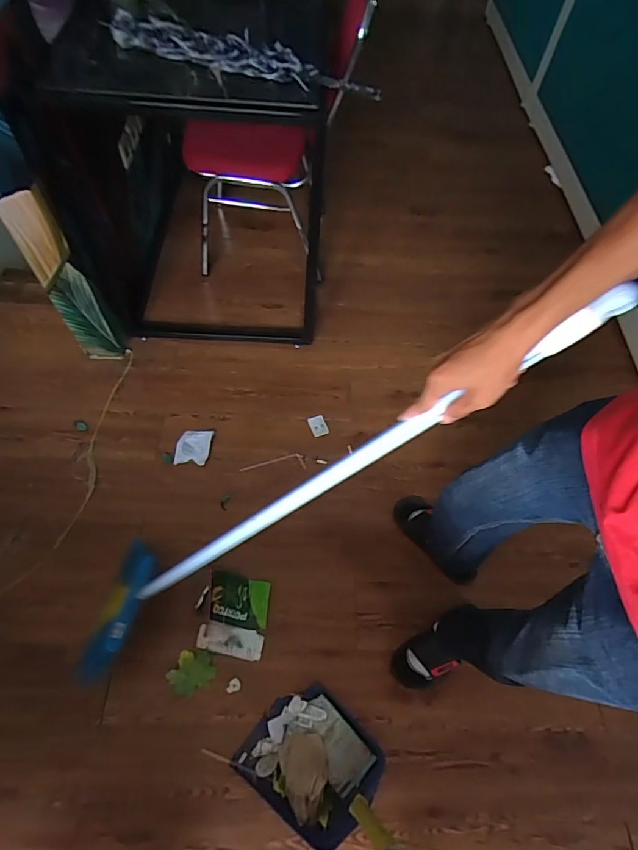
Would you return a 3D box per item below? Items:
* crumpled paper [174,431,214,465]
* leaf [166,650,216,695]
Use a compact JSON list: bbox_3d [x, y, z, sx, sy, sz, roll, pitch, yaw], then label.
[{"bbox_3d":[-0.393,0.067,1.434,0.103,0.018,0.117,4,60,-2],"label":"crumpled paper"},{"bbox_3d":[-0.316,0.604,1.125,0.105,0.017,0.089,-26,65,-17],"label":"leaf"}]

